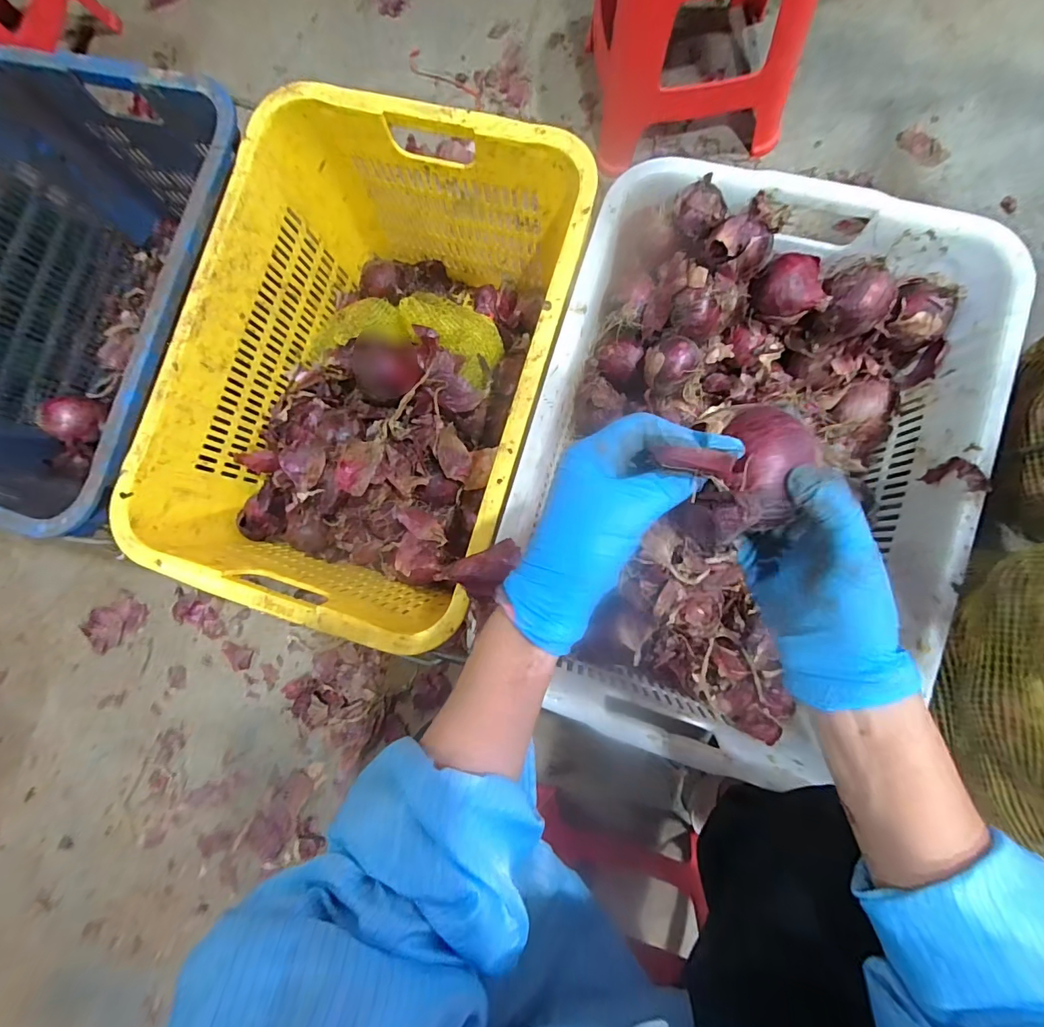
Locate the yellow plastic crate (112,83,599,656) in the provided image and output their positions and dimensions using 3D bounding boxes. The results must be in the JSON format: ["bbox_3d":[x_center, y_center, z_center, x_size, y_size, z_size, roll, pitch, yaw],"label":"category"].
[{"bbox_3d":[-0.177,-0.169,0.650,0.426,0.258,0.588,17,87,7],"label":"yellow plastic crate"}]

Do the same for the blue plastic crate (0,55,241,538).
[{"bbox_3d":[-0.618,-0.287,0.733,0.447,0.304,0.589,18,87,7],"label":"blue plastic crate"}]

